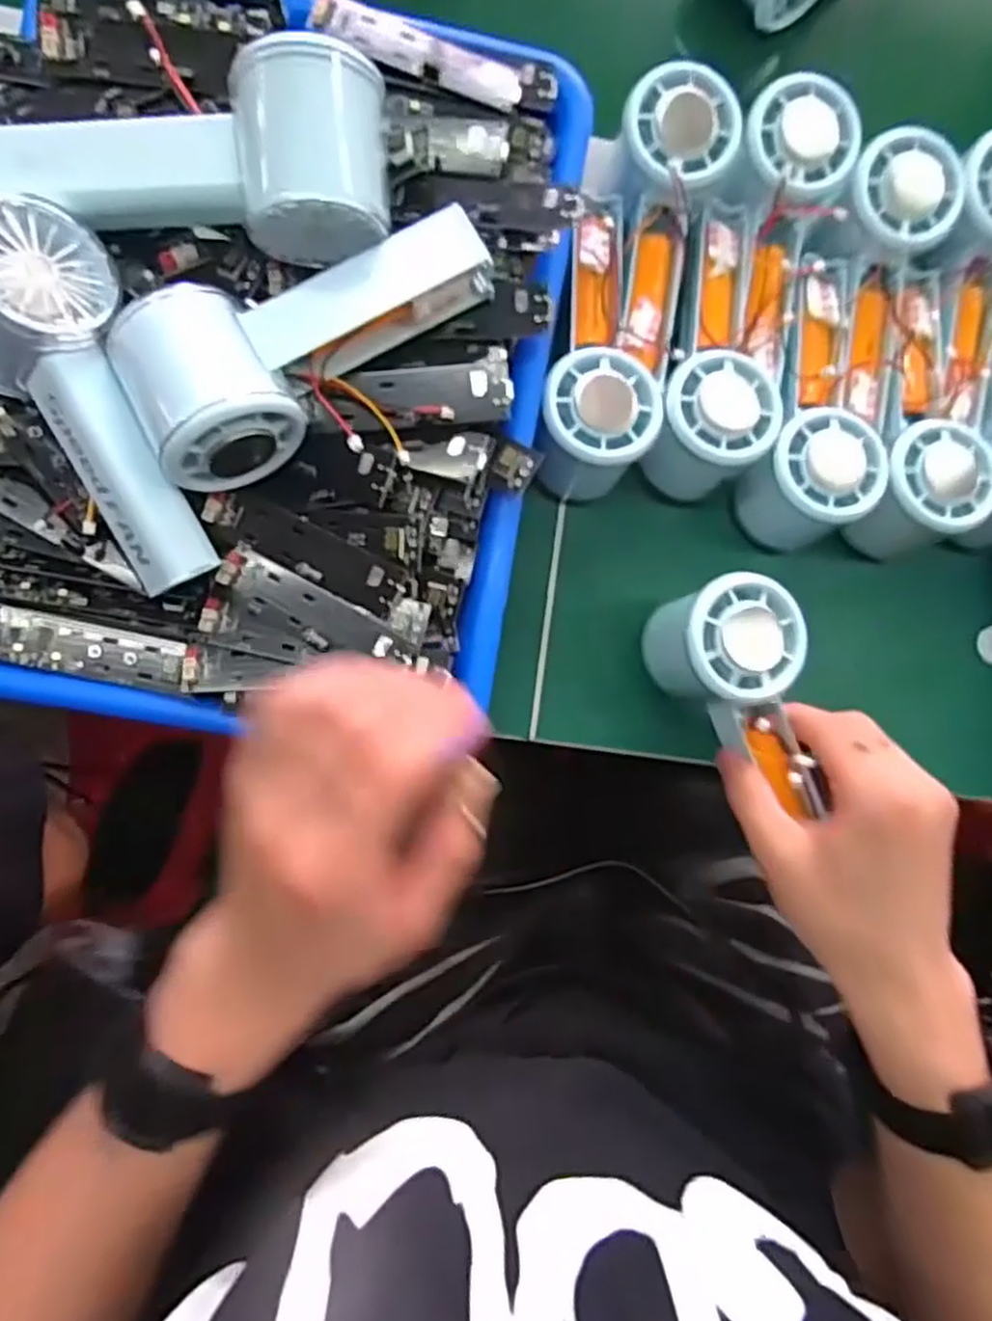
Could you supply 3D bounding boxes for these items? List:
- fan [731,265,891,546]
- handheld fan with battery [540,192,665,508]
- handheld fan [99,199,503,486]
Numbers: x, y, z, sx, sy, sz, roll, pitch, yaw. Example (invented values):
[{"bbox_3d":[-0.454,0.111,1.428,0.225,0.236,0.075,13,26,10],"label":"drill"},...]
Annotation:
[{"bbox_3d":[0.167,-0.137,0.389,0.069,0.051,0.152,20,83,-5],"label":"fan"},{"bbox_3d":[0.055,-0.163,0.382,0.052,0.055,0.148,11,84,-6],"label":"handheld fan with battery"},{"bbox_3d":[-0.073,-0.129,0.309,0.147,0.050,0.066,-25,89,-9],"label":"handheld fan"}]

